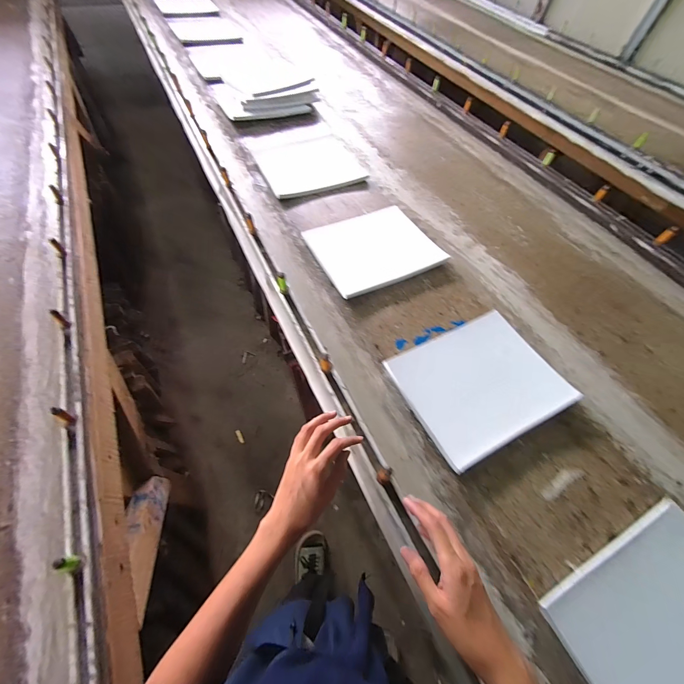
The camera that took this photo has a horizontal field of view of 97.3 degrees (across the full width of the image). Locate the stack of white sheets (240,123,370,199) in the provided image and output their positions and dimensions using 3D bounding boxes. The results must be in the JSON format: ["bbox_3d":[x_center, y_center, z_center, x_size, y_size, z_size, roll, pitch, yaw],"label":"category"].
[{"bbox_3d":[-0.116,-0.558,0.903,0.275,0.018,0.361,-22,64,-15],"label":"stack of white sheets"}]

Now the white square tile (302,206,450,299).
[{"bbox_3d":[0.072,-0.223,0.704,0.261,0.011,0.229,-26,63,-15],"label":"white square tile"}]

